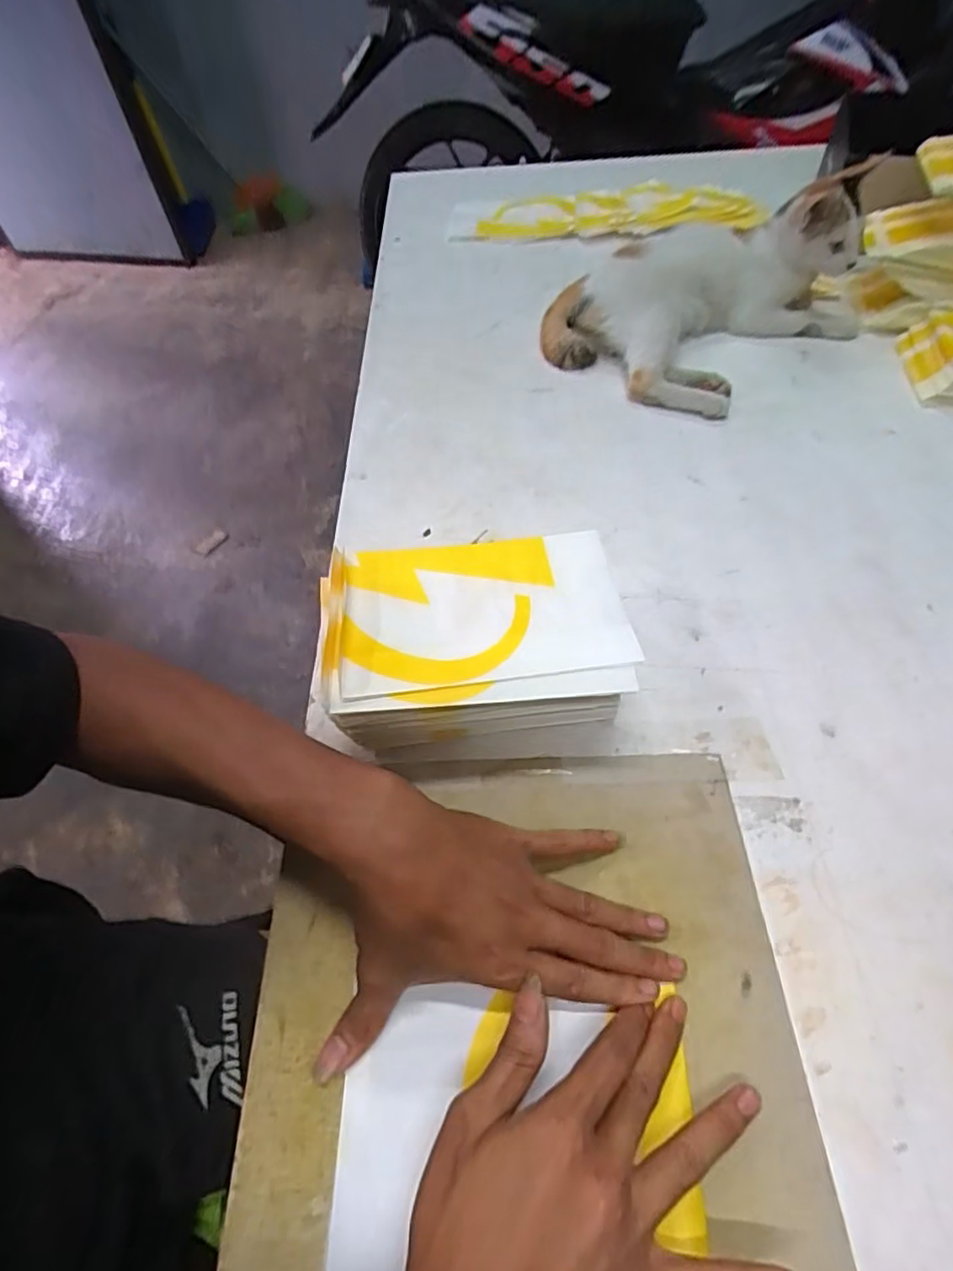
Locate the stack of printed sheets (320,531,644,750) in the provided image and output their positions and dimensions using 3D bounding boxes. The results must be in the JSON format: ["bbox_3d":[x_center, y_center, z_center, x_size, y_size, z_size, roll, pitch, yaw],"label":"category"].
[{"bbox_3d":[-0.003,0.007,0.411,0.185,0.087,0.125,-6,56,-1],"label":"stack of printed sheets"}]

